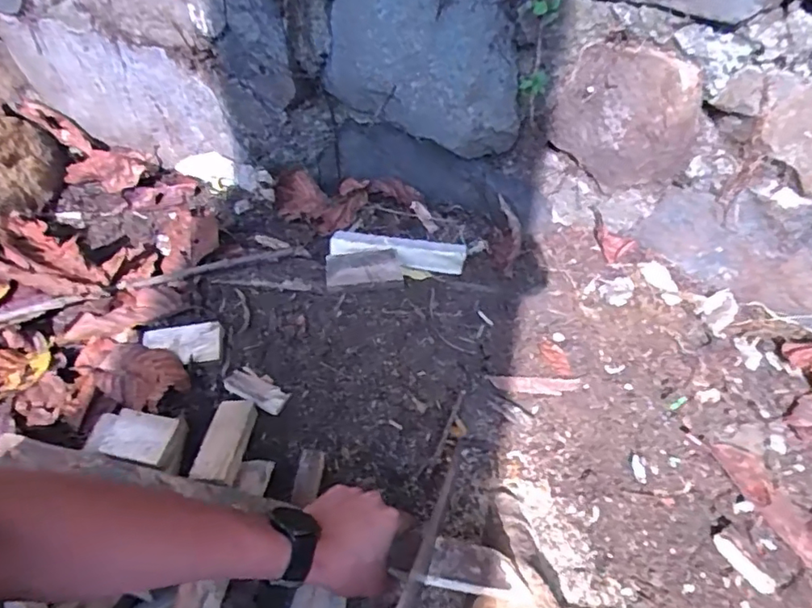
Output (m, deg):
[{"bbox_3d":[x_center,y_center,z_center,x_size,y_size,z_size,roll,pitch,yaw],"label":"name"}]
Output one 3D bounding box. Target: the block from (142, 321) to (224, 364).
[{"bbox_3d":[-0.281,0.051,0.717,0.094,0.018,0.051,-5,53,-6],"label":"block"}]

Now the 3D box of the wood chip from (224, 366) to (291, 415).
[{"bbox_3d":[-0.179,0.102,0.692,0.078,0.012,0.041,23,56,15],"label":"wood chip"}]

